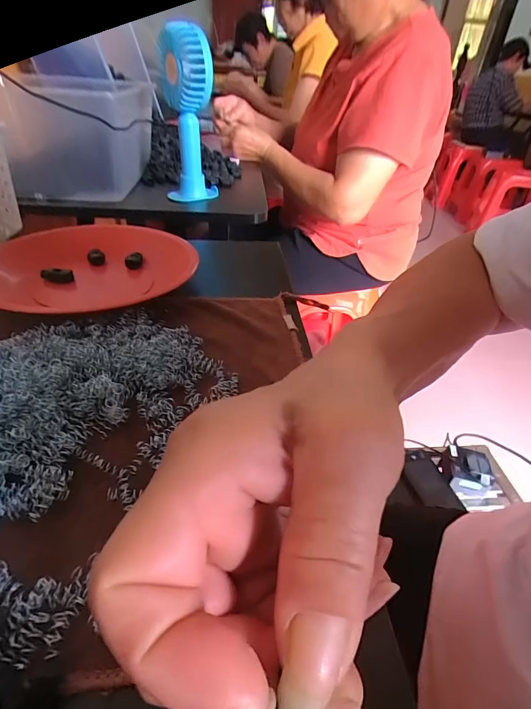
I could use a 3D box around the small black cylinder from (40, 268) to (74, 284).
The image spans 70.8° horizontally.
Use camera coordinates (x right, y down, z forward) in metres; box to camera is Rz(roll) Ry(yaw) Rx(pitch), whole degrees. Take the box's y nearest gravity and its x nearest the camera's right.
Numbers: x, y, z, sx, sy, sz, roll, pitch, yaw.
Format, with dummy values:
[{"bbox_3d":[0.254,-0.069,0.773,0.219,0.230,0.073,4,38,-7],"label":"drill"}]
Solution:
[{"bbox_3d":[-0.203,-0.075,0.365,0.029,0.016,0.009,-6,40,-12],"label":"small black cylinder"}]

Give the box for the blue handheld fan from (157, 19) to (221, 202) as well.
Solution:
[{"bbox_3d":[-0.117,-0.359,0.574,0.080,0.223,0.092,-6,40,-12],"label":"blue handheld fan"}]

